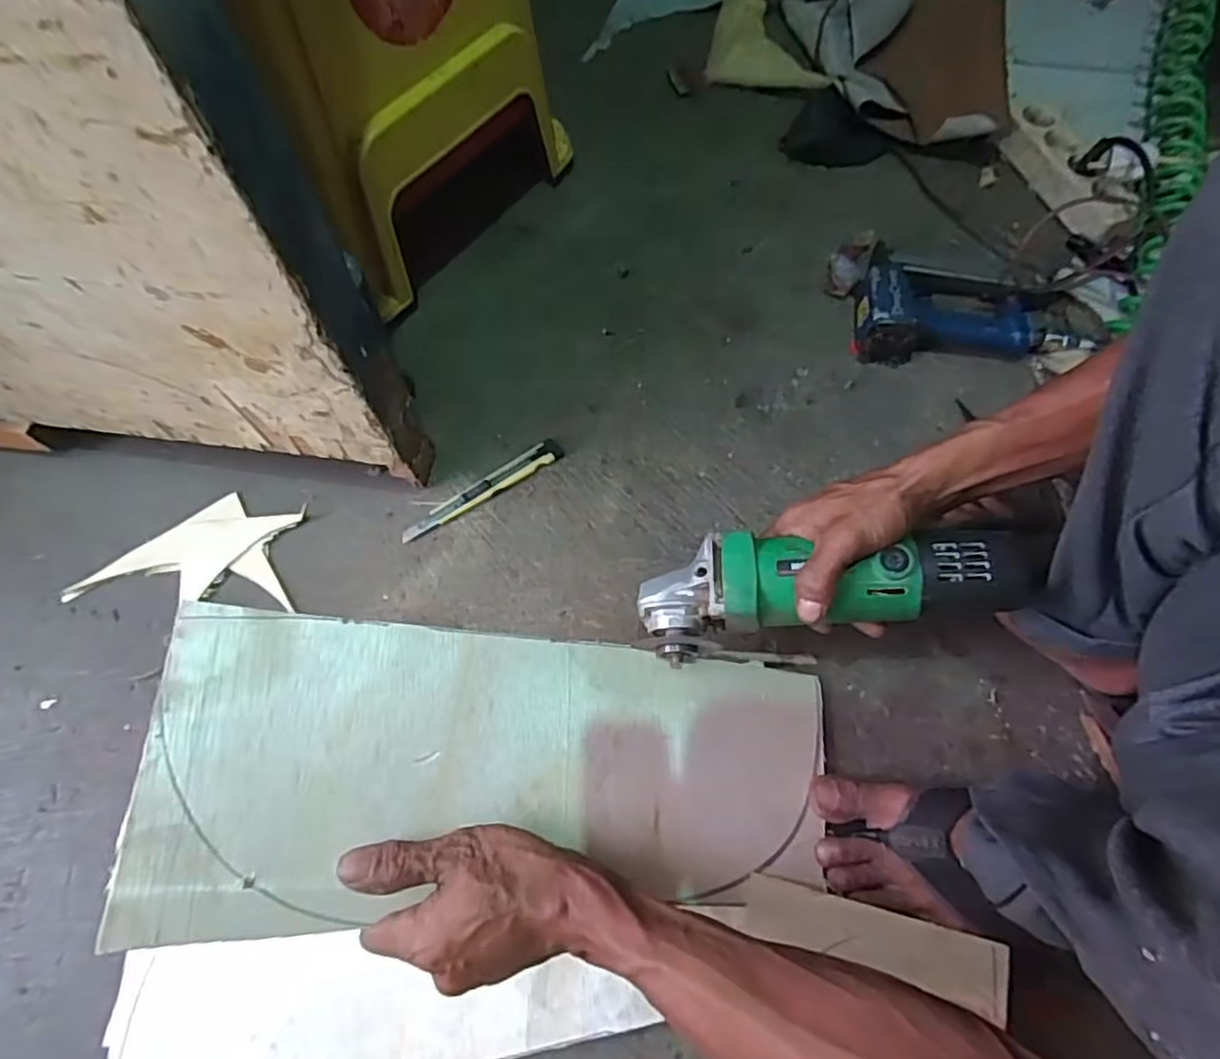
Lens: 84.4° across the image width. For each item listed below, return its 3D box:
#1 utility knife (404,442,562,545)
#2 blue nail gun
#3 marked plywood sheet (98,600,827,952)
[{"bbox_3d":[-0.114,-0.036,0.604,0.158,0.007,0.021,-33,71,-15],"label":"utility knife"},{"bbox_3d":[0.368,-0.229,0.686,0.233,0.047,0.135,5,66,0],"label":"blue nail gun"},{"bbox_3d":[-0.038,0.150,0.423,0.429,0.012,0.159,11,69,-24],"label":"marked plywood sheet"}]

